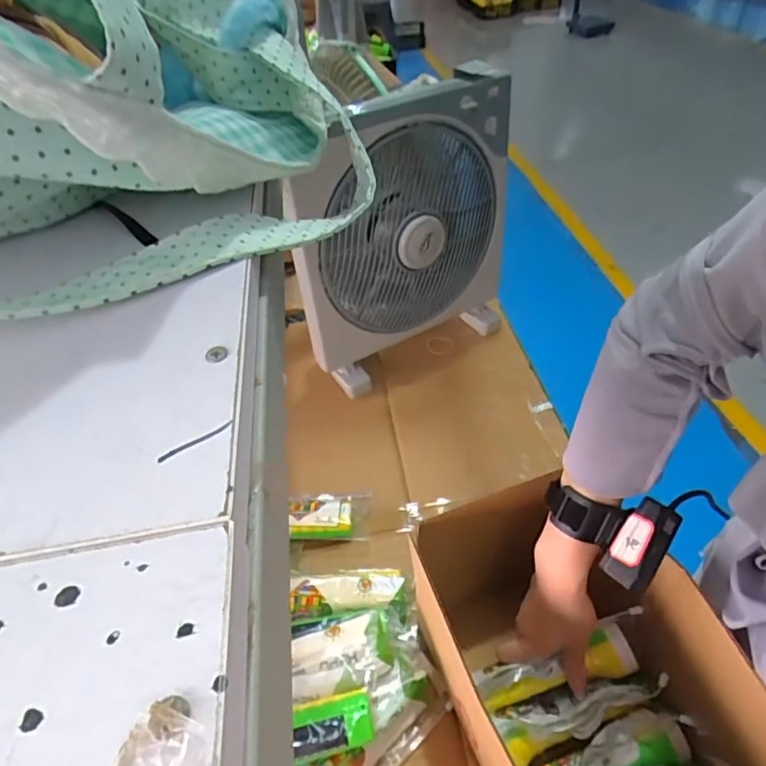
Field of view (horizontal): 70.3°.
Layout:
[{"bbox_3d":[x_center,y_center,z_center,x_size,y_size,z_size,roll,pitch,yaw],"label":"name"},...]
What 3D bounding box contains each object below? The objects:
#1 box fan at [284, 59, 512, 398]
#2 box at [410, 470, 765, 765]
[{"bbox_3d":[0.051,-0.228,0.867,0.384,0.420,0.114,-34,50,-26],"label":"box fan"},{"bbox_3d":[0.163,0.253,0.494,0.171,0.176,0.262,-18,45,-11],"label":"box"}]

